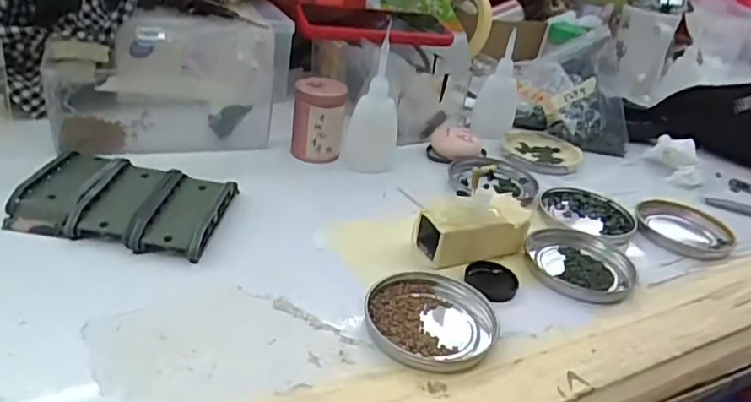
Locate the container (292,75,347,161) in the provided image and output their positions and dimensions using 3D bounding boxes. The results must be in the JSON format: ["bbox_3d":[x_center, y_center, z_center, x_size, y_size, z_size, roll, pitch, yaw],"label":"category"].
[{"bbox_3d":[-0.050,-0.071,0.524,0.044,0.067,0.037,5,29,-6],"label":"container"}]

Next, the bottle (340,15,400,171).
[{"bbox_3d":[0.000,-0.080,0.521,0.047,0.118,0.039,7,29,-2],"label":"bottle"}]

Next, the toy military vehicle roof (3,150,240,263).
[{"bbox_3d":[-0.171,-0.002,0.416,0.130,0.018,0.093,10,29,2],"label":"toy military vehicle roof"}]

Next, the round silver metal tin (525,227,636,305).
[{"bbox_3d":[0.144,0.042,0.432,0.070,0.015,0.078,5,29,-7],"label":"round silver metal tin"}]

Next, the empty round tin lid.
[{"bbox_3d":[0.263,0.026,0.508,0.076,0.010,0.087,20,30,20],"label":"empty round tin lid"}]

